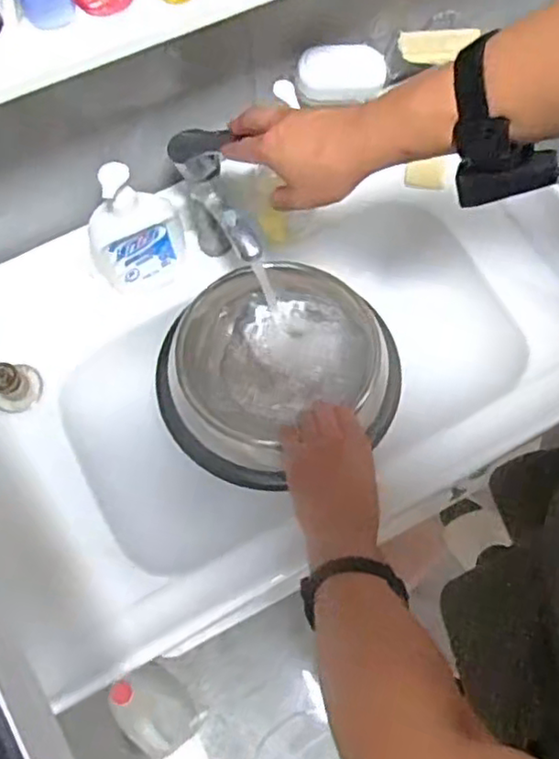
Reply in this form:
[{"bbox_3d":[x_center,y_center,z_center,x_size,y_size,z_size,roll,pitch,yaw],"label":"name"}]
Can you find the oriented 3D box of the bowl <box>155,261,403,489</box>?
[{"bbox_3d":[-0.001,-0.007,0.721,0.252,0.066,0.247,0,68,-1],"label":"bowl"}]

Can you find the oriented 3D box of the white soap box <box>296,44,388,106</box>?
[{"bbox_3d":[0.067,-0.328,0.689,0.098,0.023,0.060,-7,68,-1],"label":"white soap box"}]

